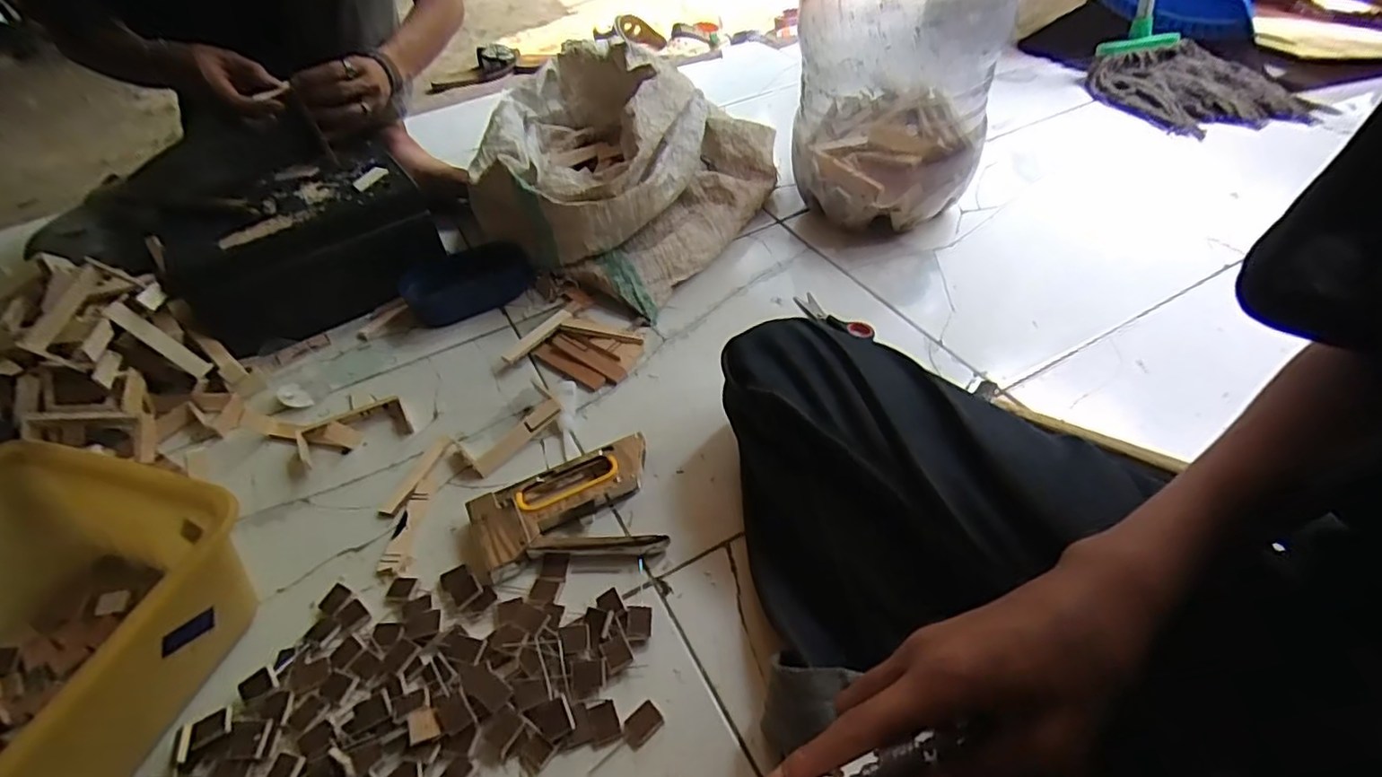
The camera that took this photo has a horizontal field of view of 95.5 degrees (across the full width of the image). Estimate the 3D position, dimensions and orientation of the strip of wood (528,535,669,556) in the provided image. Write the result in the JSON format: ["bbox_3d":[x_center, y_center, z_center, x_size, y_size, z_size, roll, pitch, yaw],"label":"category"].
[{"bbox_3d":[-0.079,0.135,0.531,0.116,0.020,0.010,-4,45,2],"label":"strip of wood"}]

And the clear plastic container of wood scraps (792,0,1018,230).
[{"bbox_3d":[0.251,-0.372,0.790,0.229,0.250,0.224,4,46,10],"label":"clear plastic container of wood scraps"}]

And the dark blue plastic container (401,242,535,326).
[{"bbox_3d":[-0.283,-0.134,0.801,0.154,0.054,0.070,-29,50,-21],"label":"dark blue plastic container"}]

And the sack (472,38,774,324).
[{"bbox_3d":[-0.121,-0.327,0.891,0.421,0.180,0.396,17,50,21],"label":"sack"}]

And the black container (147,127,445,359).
[{"bbox_3d":[-0.480,-0.177,0.796,0.300,0.148,0.217,-20,47,-14],"label":"black container"}]

